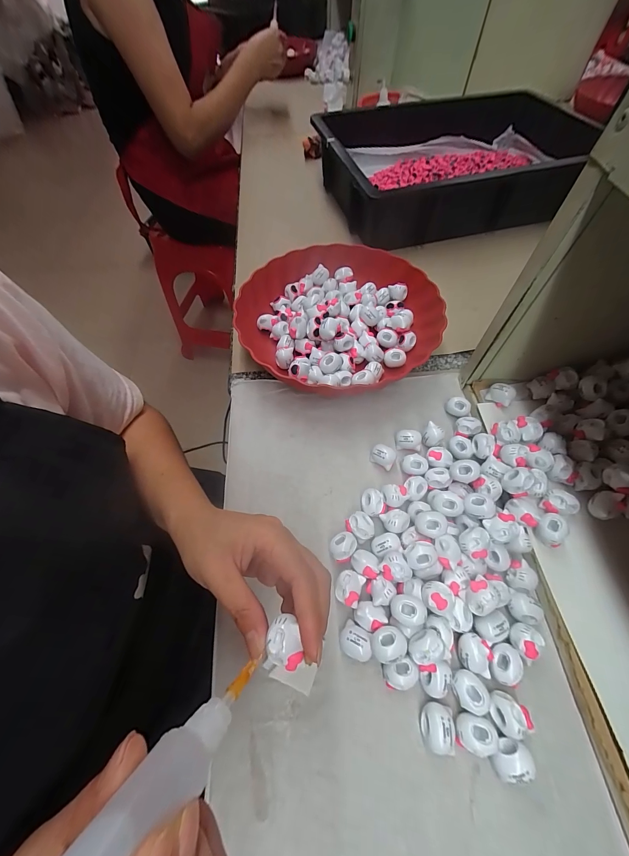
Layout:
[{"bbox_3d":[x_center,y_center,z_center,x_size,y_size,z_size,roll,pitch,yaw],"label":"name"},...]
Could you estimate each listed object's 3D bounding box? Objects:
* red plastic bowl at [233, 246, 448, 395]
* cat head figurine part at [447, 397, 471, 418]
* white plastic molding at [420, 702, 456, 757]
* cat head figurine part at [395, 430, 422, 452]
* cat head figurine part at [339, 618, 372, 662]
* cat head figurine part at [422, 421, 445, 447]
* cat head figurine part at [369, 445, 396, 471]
[{"bbox_3d":[0.030,-0.138,0.390,0.232,0.050,0.223,-32,64,-15],"label":"red plastic bowl"},{"bbox_3d":[0.159,-0.021,0.342,0.023,0.022,0.016,31,66,18],"label":"cat head figurine part"},{"bbox_3d":[0.085,0.207,0.214,0.022,0.019,0.024,6,61,5],"label":"white plastic molding"},{"bbox_3d":[0.098,0.013,0.324,0.025,0.020,0.017,12,61,8],"label":"cat head figurine part"},{"bbox_3d":[0.032,0.165,0.238,0.024,0.019,0.021,27,65,16],"label":"cat head figurine part"},{"bbox_3d":[0.123,0.010,0.323,0.019,0.026,0.016,26,65,16],"label":"cat head figurine part"},{"bbox_3d":[0.070,0.029,0.315,0.024,0.021,0.016,35,67,19],"label":"cat head figurine part"}]

